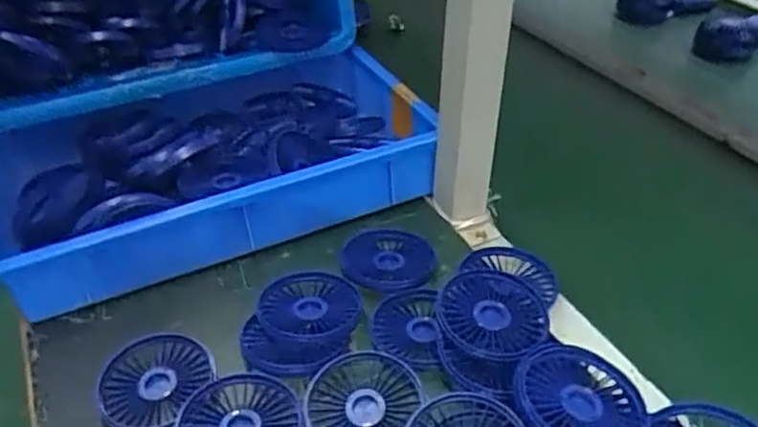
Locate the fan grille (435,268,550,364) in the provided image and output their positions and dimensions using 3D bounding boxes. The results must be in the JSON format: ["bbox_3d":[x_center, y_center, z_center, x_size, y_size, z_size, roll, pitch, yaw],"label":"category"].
[{"bbox_3d":[0.089,0.079,0.530,0.087,0.016,0.080,-3,49,3],"label":"fan grille"}]

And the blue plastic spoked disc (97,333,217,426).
[{"bbox_3d":[-0.177,0.133,0.521,0.076,0.025,0.087,13,41,17],"label":"blue plastic spoked disc"}]

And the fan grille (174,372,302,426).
[{"bbox_3d":[-0.101,0.153,0.477,0.082,0.016,0.083,4,39,7],"label":"fan grille"}]

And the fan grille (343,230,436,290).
[{"bbox_3d":[0.008,0.043,0.629,0.085,0.013,0.084,-1,39,1],"label":"fan grille"}]

